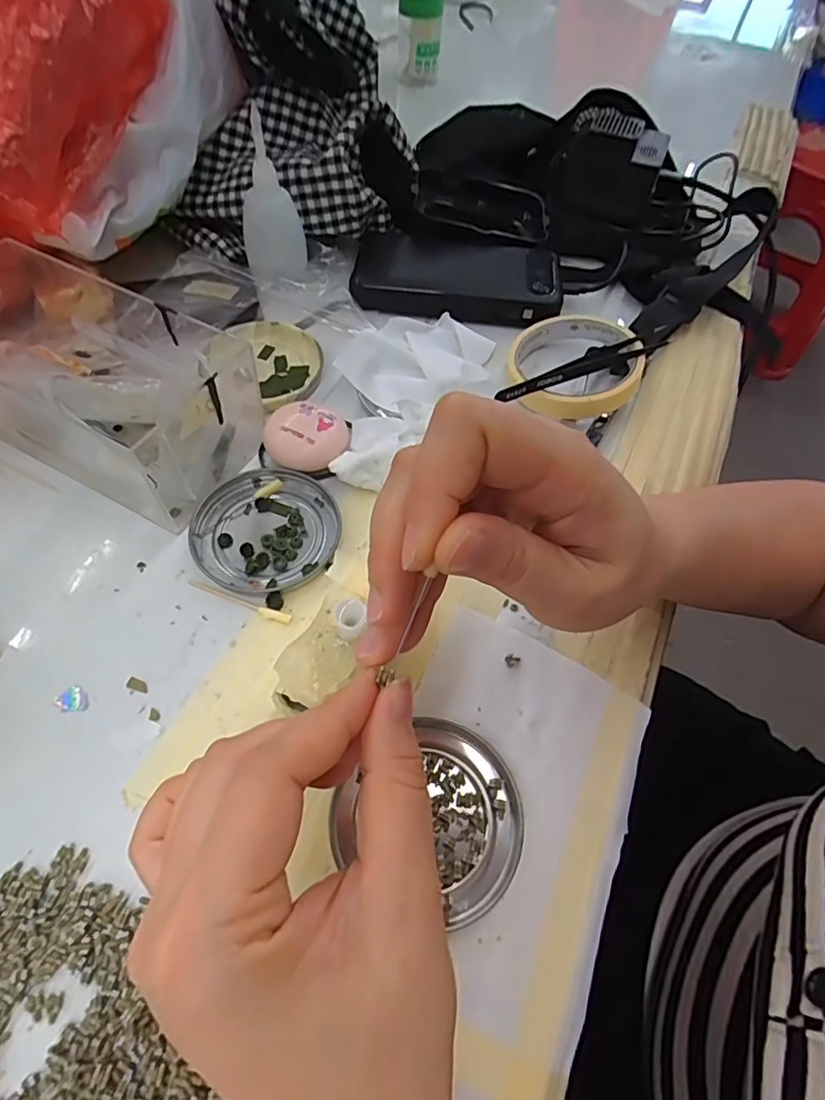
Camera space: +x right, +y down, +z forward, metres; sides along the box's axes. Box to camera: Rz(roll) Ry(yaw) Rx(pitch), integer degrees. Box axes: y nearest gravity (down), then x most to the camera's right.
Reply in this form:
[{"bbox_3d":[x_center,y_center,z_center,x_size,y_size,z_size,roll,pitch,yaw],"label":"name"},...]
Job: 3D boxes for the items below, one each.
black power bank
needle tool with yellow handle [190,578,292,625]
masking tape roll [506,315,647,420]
[{"bbox_3d":[0.035,-0.209,0.418,0.152,0.019,0.075,6,59,0],"label":"black power bank"},{"bbox_3d":[-0.090,0.026,0.283,0.059,0.004,0.006,19,60,7],"label":"needle tool with yellow handle"},{"bbox_3d":[0.110,-0.129,0.371,0.084,0.024,0.088,2,59,-3],"label":"masking tape roll"}]

